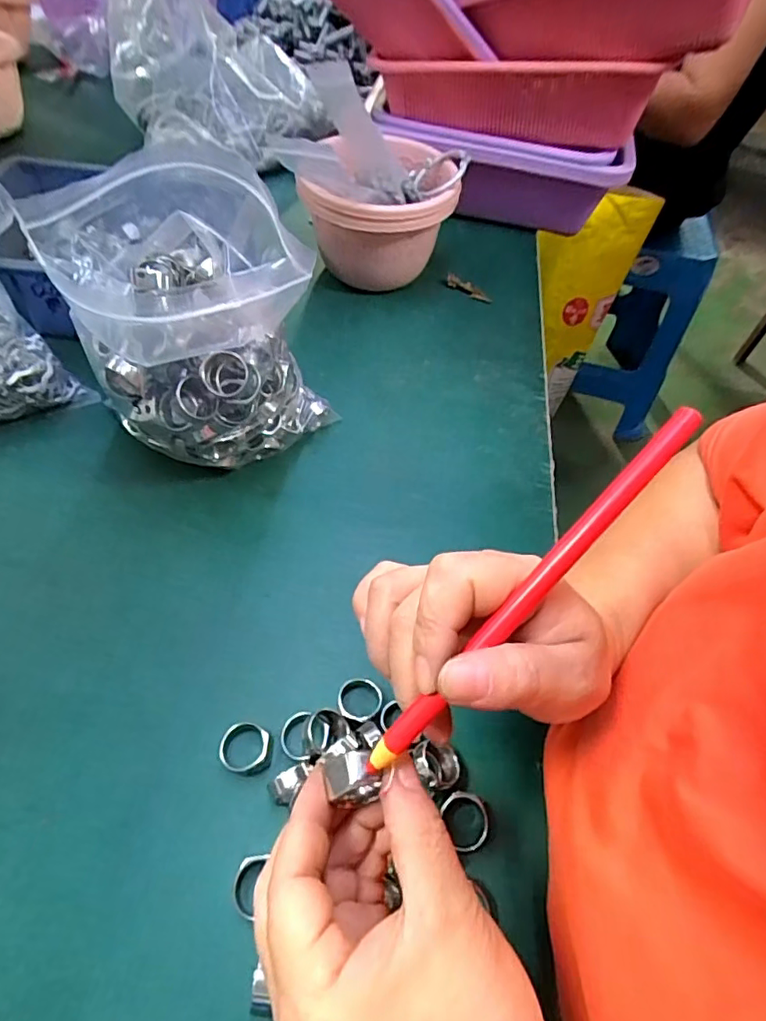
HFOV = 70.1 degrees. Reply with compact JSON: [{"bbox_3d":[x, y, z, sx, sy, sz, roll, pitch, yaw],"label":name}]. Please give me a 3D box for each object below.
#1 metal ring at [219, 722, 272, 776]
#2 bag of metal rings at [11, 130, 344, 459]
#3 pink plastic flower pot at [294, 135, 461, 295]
[{"bbox_3d":[-0.074,0.129,0.298,0.028,0.012,0.027,3,54,-4],"label":"metal ring"},{"bbox_3d":[-0.110,-0.107,0.359,0.124,0.184,0.134,37,59,20],"label":"bag of metal rings"},{"bbox_3d":[-0.009,-0.266,0.513,0.125,0.107,0.119,3,54,-4],"label":"pink plastic flower pot"}]

